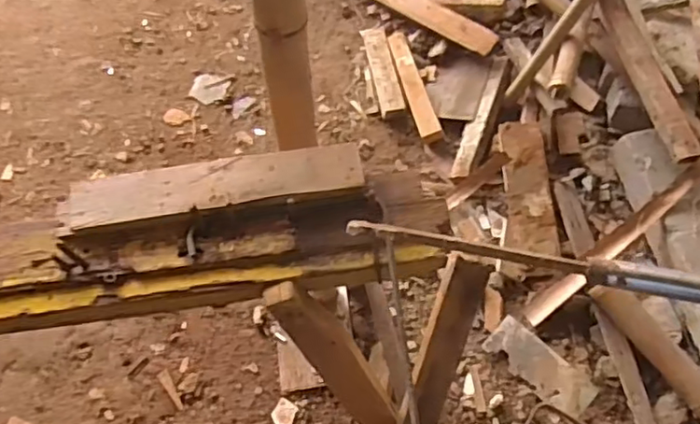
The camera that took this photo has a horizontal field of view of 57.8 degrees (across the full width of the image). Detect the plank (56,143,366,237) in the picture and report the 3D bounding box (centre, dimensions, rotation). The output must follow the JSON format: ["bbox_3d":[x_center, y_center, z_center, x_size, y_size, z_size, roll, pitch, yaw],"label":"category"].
[{"bbox_3d":[-0.149,-0.030,0.702,0.322,0.017,0.061,-9,61,-2],"label":"plank"}]

